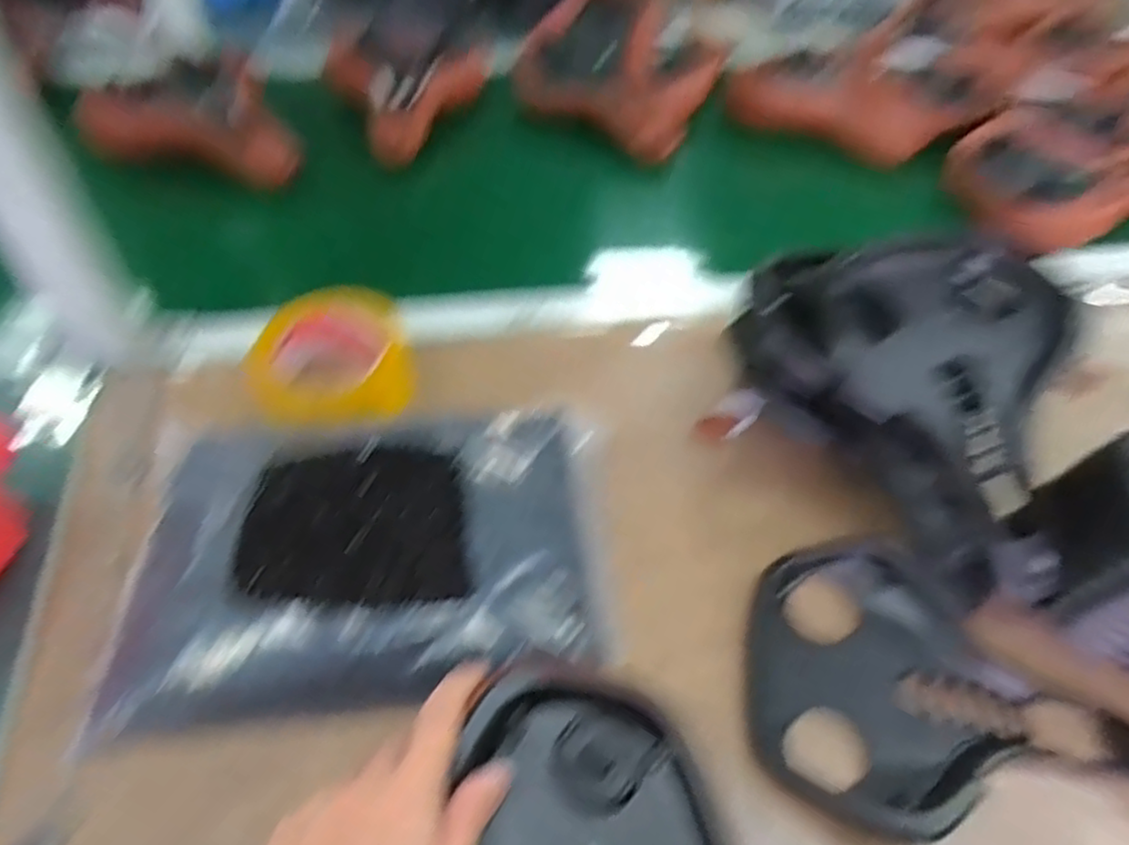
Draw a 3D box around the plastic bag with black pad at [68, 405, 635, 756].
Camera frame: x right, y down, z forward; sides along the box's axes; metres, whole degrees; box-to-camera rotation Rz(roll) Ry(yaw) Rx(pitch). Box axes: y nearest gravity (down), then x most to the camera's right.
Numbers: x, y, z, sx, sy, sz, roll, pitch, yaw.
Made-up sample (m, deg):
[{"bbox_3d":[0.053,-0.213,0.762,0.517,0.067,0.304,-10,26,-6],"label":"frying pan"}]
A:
[{"bbox_3d":[-0.115,0.071,0.435,0.291,0.027,0.191,-5,50,-10],"label":"plastic bag with black pad"}]

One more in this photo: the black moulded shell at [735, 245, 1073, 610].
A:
[{"bbox_3d":[0.244,-0.025,0.498,0.177,0.139,0.243,-28,58,-26],"label":"black moulded shell"}]

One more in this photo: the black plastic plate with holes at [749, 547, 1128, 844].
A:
[{"bbox_3d":[0.224,0.154,0.430,0.222,0.027,0.161,-1,50,-6],"label":"black plastic plate with holes"}]

